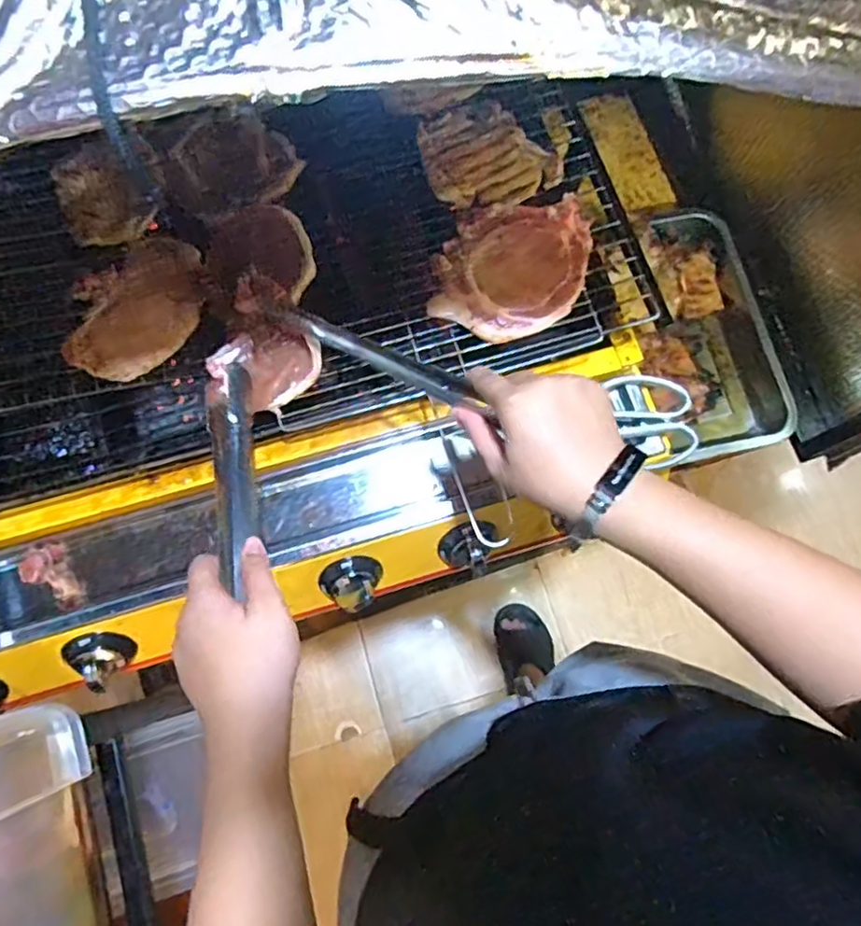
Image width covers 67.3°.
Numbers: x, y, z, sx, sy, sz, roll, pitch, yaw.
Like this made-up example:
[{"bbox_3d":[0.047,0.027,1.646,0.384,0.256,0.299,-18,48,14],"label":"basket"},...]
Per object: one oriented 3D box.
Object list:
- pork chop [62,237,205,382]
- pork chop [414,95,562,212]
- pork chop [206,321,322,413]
[{"bbox_3d":[-0.256,-0.137,0.567,0.107,0.011,0.138,44,77,10],"label":"pork chop"},{"bbox_3d":[0.049,-0.284,0.599,0.105,0.013,0.110,-33,78,-11],"label":"pork chop"},{"bbox_3d":[-0.143,-0.083,0.545,0.097,0.029,0.067,-26,77,-9],"label":"pork chop"}]

